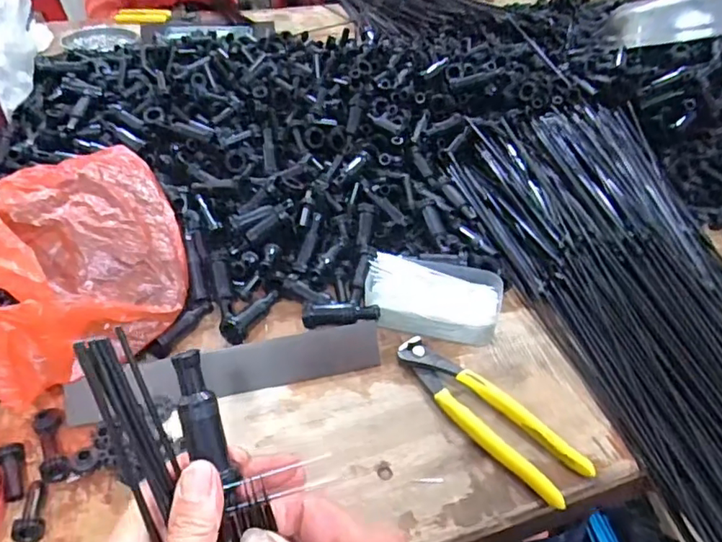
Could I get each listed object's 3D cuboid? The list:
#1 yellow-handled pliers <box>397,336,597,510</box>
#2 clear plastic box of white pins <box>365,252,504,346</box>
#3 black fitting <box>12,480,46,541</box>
[{"bbox_3d":[0.093,0.106,0.432,0.044,0.011,0.165,-27,48,-30],"label":"yellow-handled pliers"},{"bbox_3d":[0.065,0.025,0.512,0.118,0.032,0.074,10,40,9],"label":"clear plastic box of white pins"},{"bbox_3d":[-0.208,0.152,0.361,0.015,0.012,0.040,-5,40,-8],"label":"black fitting"}]

